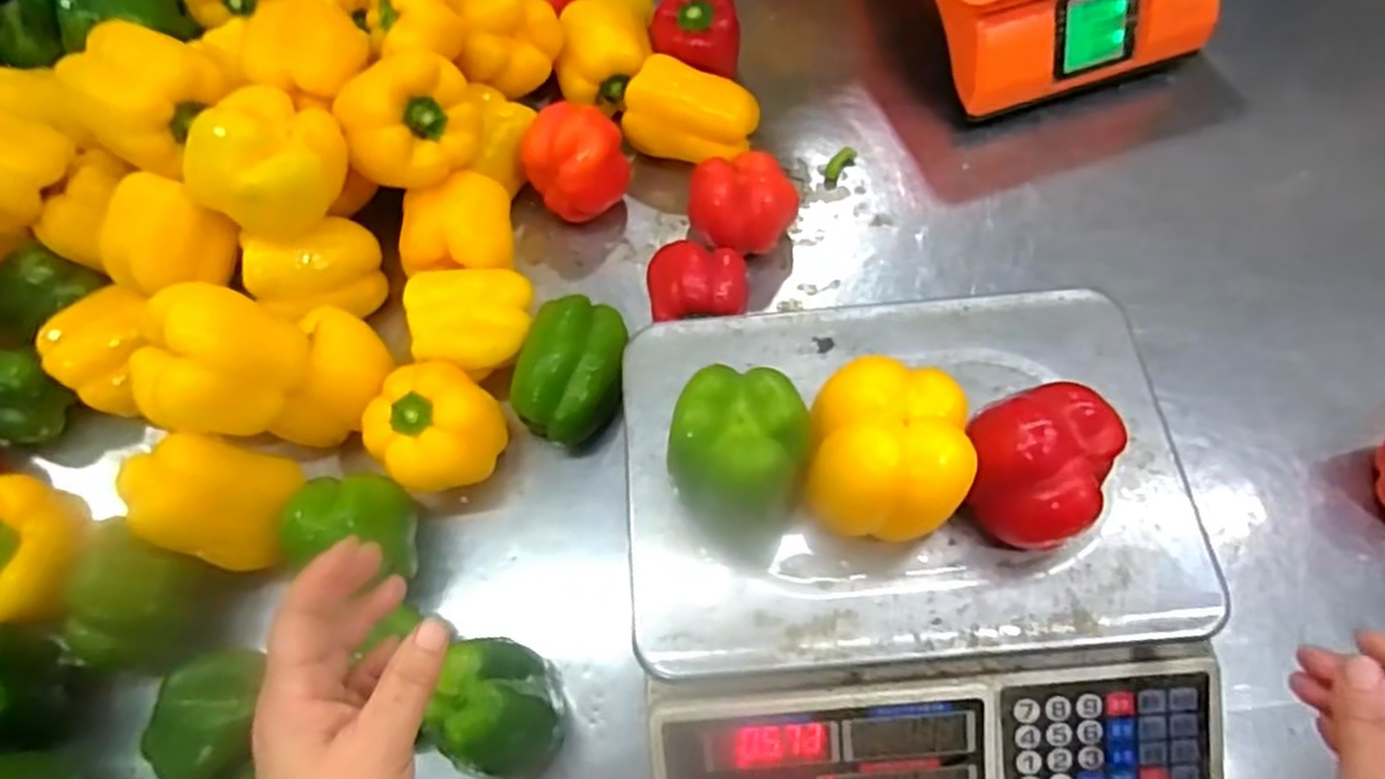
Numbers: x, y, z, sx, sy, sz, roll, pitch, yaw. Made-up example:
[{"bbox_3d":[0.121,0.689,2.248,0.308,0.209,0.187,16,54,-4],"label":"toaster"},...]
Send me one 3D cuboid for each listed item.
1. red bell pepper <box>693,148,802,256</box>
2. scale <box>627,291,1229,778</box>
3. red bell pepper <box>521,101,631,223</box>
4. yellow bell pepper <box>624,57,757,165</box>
[{"bbox_3d":[0.037,-0.151,0.641,0.077,0.065,0.087,-24,66,-9],"label":"red bell pepper"},{"bbox_3d":[0.128,0.099,0.488,0.328,0.094,0.318,-4,64,0],"label":"scale"},{"bbox_3d":[-0.098,-0.192,0.657,0.079,0.074,0.075,-1,64,2],"label":"red bell pepper"},{"bbox_3d":[-0.003,-0.231,0.679,0.110,0.075,0.066,21,67,12],"label":"yellow bell pepper"}]

